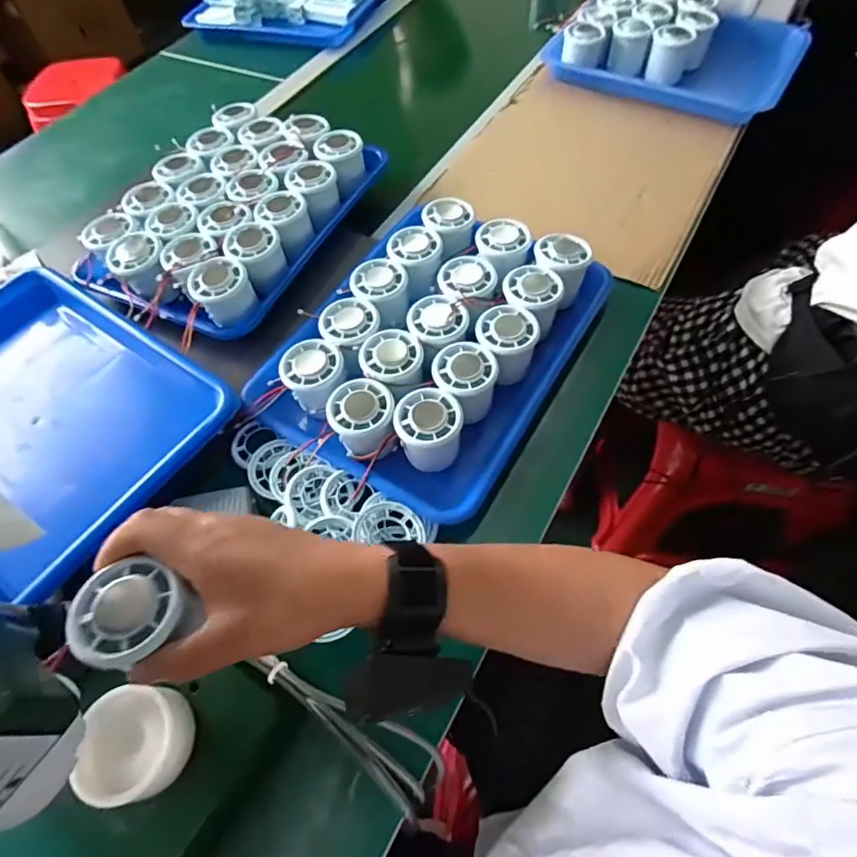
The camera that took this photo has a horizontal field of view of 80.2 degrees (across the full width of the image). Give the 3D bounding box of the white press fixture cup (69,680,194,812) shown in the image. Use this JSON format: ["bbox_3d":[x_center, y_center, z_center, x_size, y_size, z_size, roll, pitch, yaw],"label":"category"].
[{"bbox_3d":[-0.174,0.186,0.301,0.057,0.032,0.057,-2,59,3],"label":"white press fixture cup"}]

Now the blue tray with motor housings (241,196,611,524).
[{"bbox_3d":[0.005,-0.087,0.488,0.231,0.059,0.302,28,65,18],"label":"blue tray with motor housings"}]

